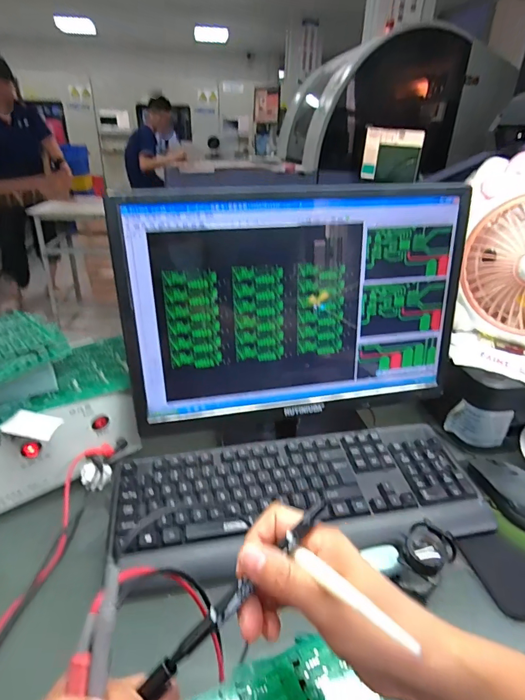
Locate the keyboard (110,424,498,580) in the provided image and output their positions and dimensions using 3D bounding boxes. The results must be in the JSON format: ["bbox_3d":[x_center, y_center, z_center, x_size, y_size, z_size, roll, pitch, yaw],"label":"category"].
[{"bbox_3d":[0.048,0.169,0.492,0.427,0.023,0.161,-5,29,-11],"label":"keyboard"}]

